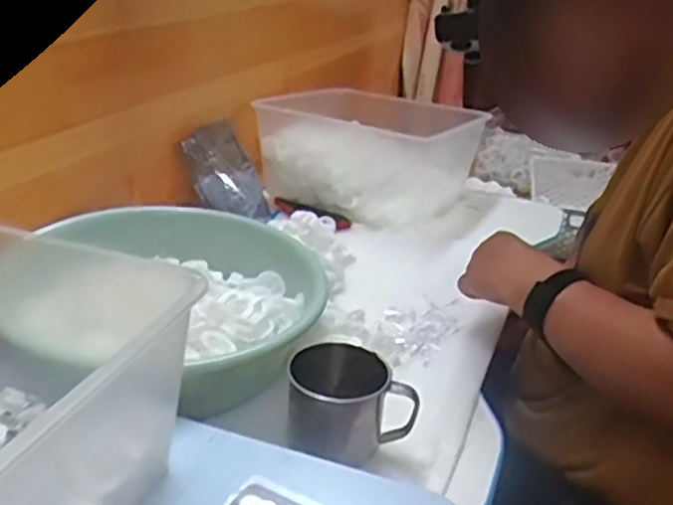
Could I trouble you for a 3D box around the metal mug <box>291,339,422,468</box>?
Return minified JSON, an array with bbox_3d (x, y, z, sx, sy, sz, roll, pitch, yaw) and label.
[{"bbox_3d":[0.008,0.124,0.586,0.097,0.071,0.074,-7,27,-23],"label":"metal mug"}]

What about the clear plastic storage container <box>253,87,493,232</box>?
[{"bbox_3d":[0.048,-0.152,1.112,0.293,0.146,0.245,15,27,22],"label":"clear plastic storage container"}]

